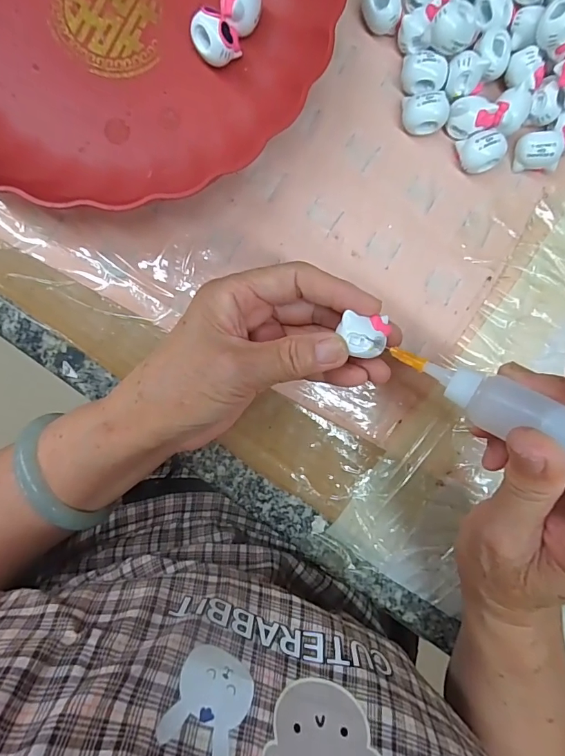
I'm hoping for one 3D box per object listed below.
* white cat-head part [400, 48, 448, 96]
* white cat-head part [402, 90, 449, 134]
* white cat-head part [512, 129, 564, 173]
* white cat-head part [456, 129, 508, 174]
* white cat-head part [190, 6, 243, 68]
[{"bbox_3d":[0.083,-0.179,0.251,0.024,0.019,0.020,-11,95,-5],"label":"white cat-head part"},{"bbox_3d":[0.084,-0.156,0.251,0.026,0.020,0.018,-1,94,-5],"label":"white cat-head part"},{"bbox_3d":[0.157,-0.139,0.260,0.023,0.019,0.020,-2,94,-5],"label":"white cat-head part"},{"bbox_3d":[0.120,-0.136,0.255,0.024,0.019,0.022,-18,95,-4],"label":"white cat-head part"},{"bbox_3d":[-0.037,-0.188,0.236,0.022,0.021,0.025,-38,96,-2],"label":"white cat-head part"}]

